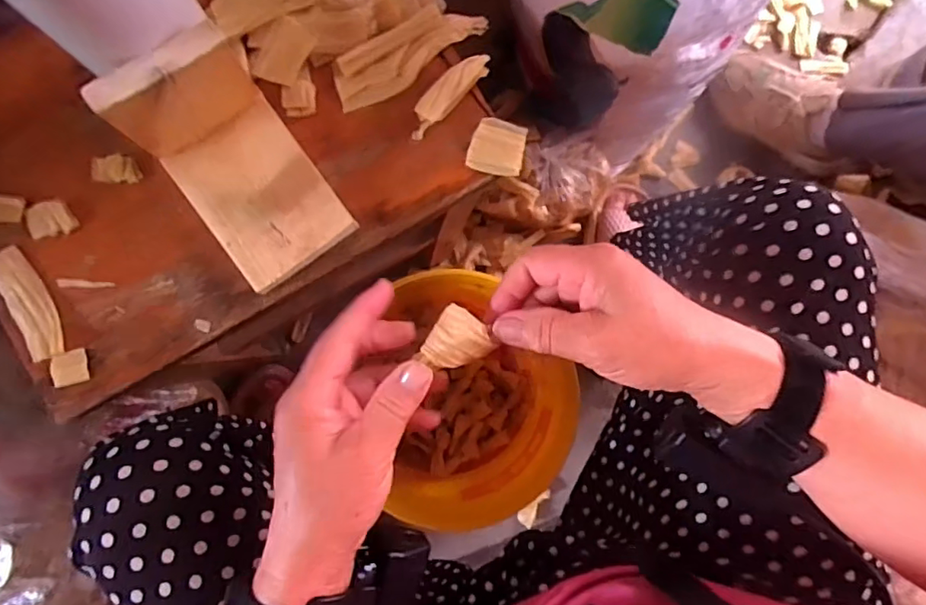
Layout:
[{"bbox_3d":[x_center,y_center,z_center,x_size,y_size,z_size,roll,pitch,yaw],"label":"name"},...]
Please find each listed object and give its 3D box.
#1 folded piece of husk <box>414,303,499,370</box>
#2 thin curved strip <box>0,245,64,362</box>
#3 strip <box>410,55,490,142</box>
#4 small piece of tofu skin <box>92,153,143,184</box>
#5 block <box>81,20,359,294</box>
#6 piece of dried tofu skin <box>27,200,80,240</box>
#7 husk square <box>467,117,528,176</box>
[{"bbox_3d":[-0.003,0.022,0.297,0.031,0.010,0.034,39,85,0],"label":"folded piece of husk"},{"bbox_3d":[-0.274,0.002,0.350,0.022,0.009,0.072,-29,88,-5],"label":"thin curved strip"},{"bbox_3d":[-0.012,-0.140,0.375,0.020,0.011,0.069,45,85,1],"label":"strip"},{"bbox_3d":[-0.224,-0.086,0.361,0.030,0.005,0.018,1,86,-3],"label":"small piece of tofu skin"},{"bbox_3d":[-0.135,-0.078,0.330,0.079,0.076,0.129,-36,88,-5],"label":"block"},{"bbox_3d":[-0.265,-0.053,0.356,0.029,0.010,0.021,-10,86,-4],"label":"piece of dried tofu skin"},{"bbox_3d":[0.024,-0.106,0.379,0.036,0.005,0.037,14,85,-2],"label":"husk square"}]

